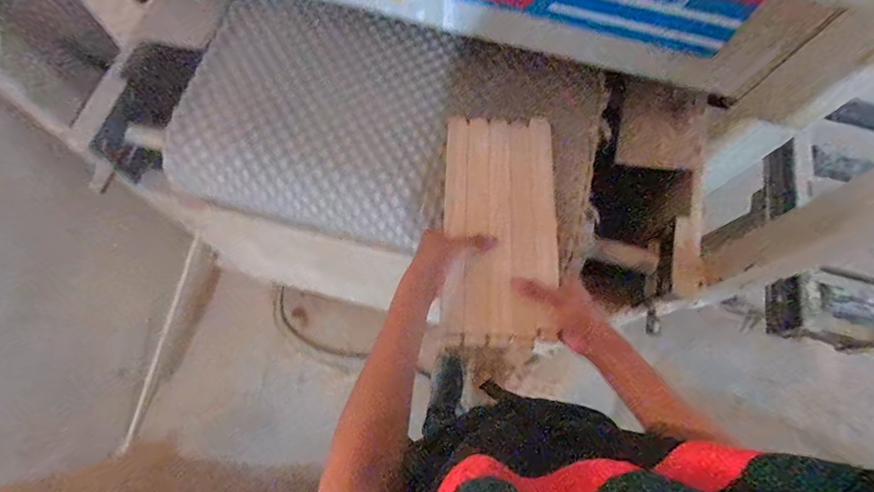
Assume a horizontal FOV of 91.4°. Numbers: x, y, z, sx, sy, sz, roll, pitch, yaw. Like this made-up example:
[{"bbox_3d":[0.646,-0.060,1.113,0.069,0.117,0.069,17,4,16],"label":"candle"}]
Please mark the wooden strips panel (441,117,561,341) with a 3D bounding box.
[{"bbox_3d":[0.086,-0.033,0.578,0.154,0.016,0.312,6,69,-1],"label":"wooden strips panel"}]

